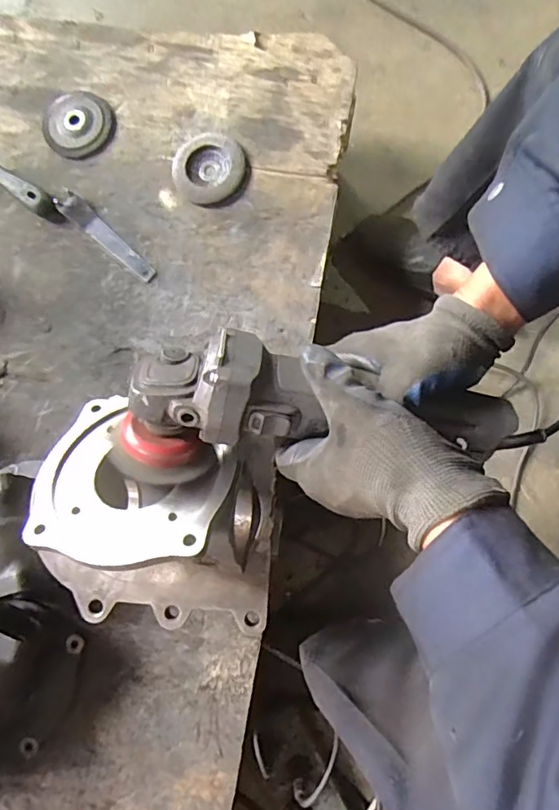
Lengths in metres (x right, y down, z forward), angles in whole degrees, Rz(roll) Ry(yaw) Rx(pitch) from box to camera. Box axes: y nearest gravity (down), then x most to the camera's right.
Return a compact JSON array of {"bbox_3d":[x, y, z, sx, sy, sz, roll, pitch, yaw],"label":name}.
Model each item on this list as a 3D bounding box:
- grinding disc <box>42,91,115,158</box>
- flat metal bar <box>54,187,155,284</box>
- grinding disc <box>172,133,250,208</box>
[{"bbox_3d":[-0.276,-0.386,0.716,0.096,0.016,0.097,0,80,2],"label":"grinding disc"},{"bbox_3d":[-0.225,-0.223,0.690,0.161,0.020,0.031,38,81,10],"label":"flat metal bar"},{"bbox_3d":[-0.091,-0.310,0.687,0.096,0.016,0.097,0,80,2],"label":"grinding disc"}]

